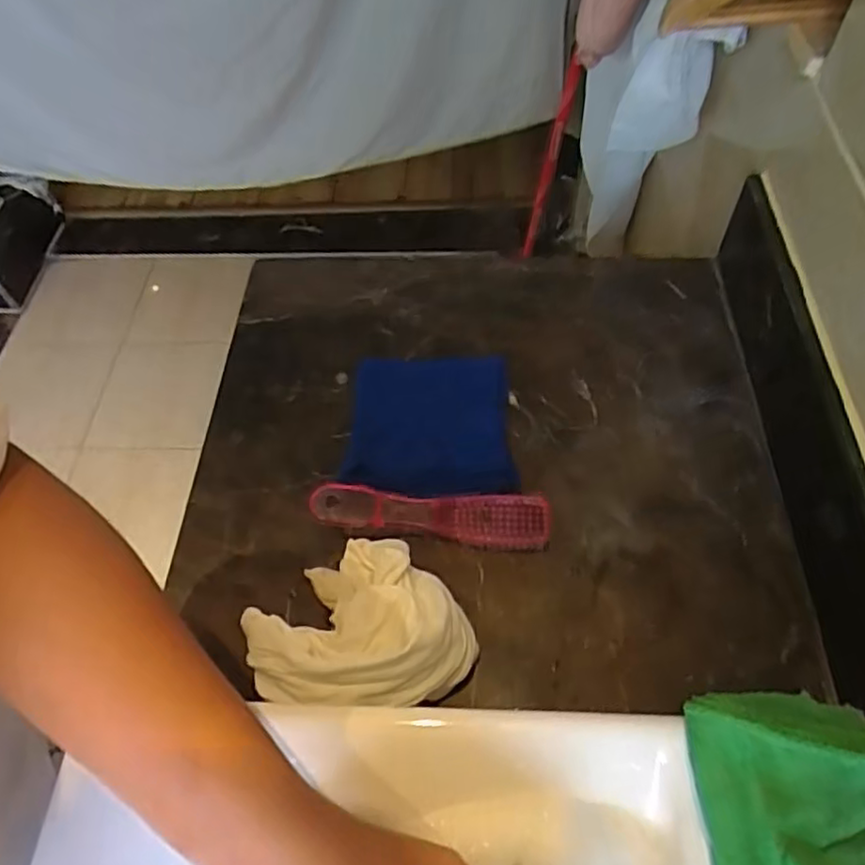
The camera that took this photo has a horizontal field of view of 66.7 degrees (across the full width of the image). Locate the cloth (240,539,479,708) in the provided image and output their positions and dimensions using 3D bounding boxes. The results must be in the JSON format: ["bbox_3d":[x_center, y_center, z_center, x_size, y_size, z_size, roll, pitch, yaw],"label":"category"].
[{"bbox_3d":[-0.047,0.130,0.465,0.150,0.089,0.125,1,57,4],"label":"cloth"}]

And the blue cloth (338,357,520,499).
[{"bbox_3d":[-0.002,-0.006,0.581,0.140,0.025,0.145,-4,57,1],"label":"blue cloth"}]

